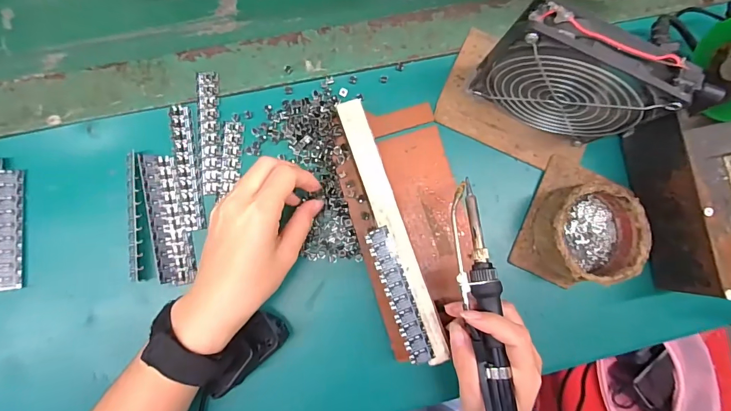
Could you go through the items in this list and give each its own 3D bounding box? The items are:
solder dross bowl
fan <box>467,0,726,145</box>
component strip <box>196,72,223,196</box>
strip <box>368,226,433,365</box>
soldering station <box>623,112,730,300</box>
[{"bbox_3d":[0.196,0.025,0.343,0.080,0.041,0.080,0,85,-4],"label":"solder dross bowl"},{"bbox_3d":[0.156,-0.092,0.306,0.126,0.132,0.028,26,84,-2],"label":"fan"},{"bbox_3d":[-0.137,-0.064,0.347,0.018,0.004,0.109,-4,86,-5],"label":"component strip"},{"bbox_3d":[0.027,0.070,0.309,0.020,0.004,0.108,-20,87,-6],"label":"strip"},{"bbox_3d":[0.307,-0.004,0.331,0.112,0.084,0.150,-6,86,-5],"label":"soldering station"}]

